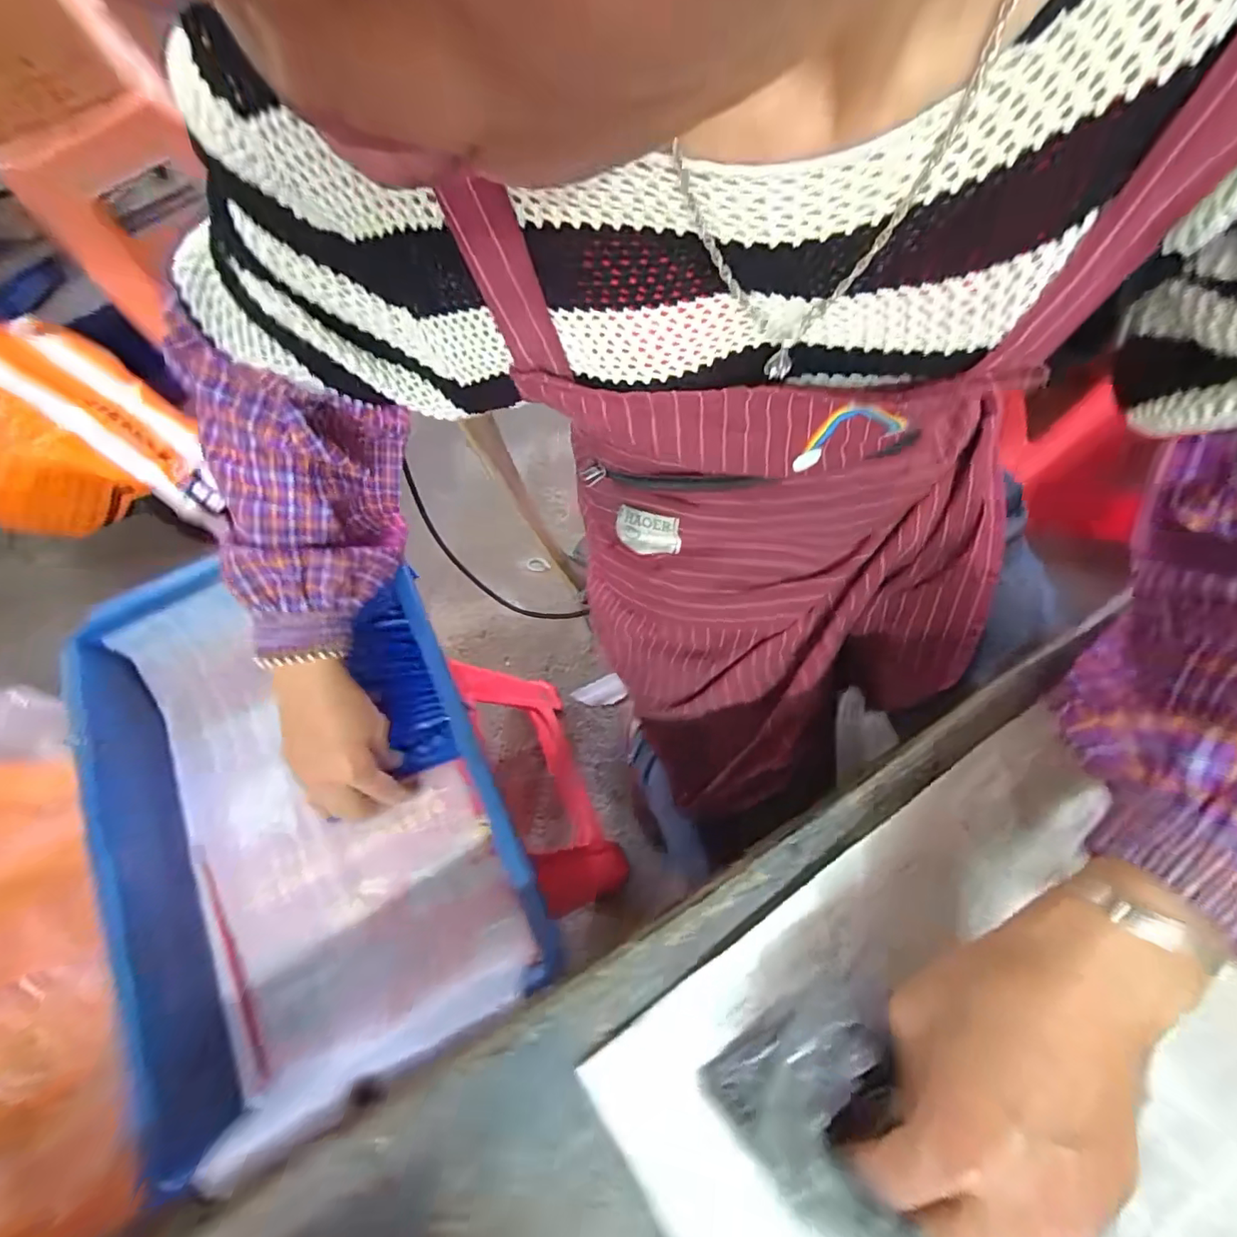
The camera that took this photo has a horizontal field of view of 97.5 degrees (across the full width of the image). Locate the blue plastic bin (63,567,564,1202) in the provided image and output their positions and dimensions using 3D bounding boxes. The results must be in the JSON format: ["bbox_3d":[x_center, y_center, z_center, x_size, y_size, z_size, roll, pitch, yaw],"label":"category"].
[{"bbox_3d":[-0.249,0.129,0.435,0.276,0.094,0.414,-26,76,-7],"label":"blue plastic bin"}]

